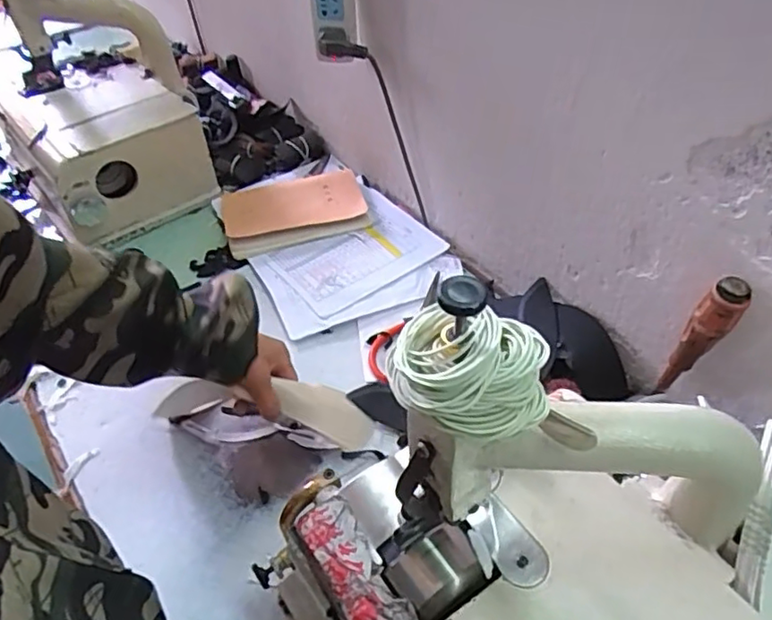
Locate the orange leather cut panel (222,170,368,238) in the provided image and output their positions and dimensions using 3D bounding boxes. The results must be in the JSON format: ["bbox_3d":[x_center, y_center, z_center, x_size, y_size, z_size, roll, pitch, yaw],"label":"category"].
[{"bbox_3d":[-0.142,-0.160,0.932,0.212,0.023,0.117,-6,47,-4],"label":"orange leather cut panel"}]

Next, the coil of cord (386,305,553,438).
[{"bbox_3d":[0.040,0.026,0.309,0.078,0.046,0.058,-2,46,0],"label":"coil of cord"}]

